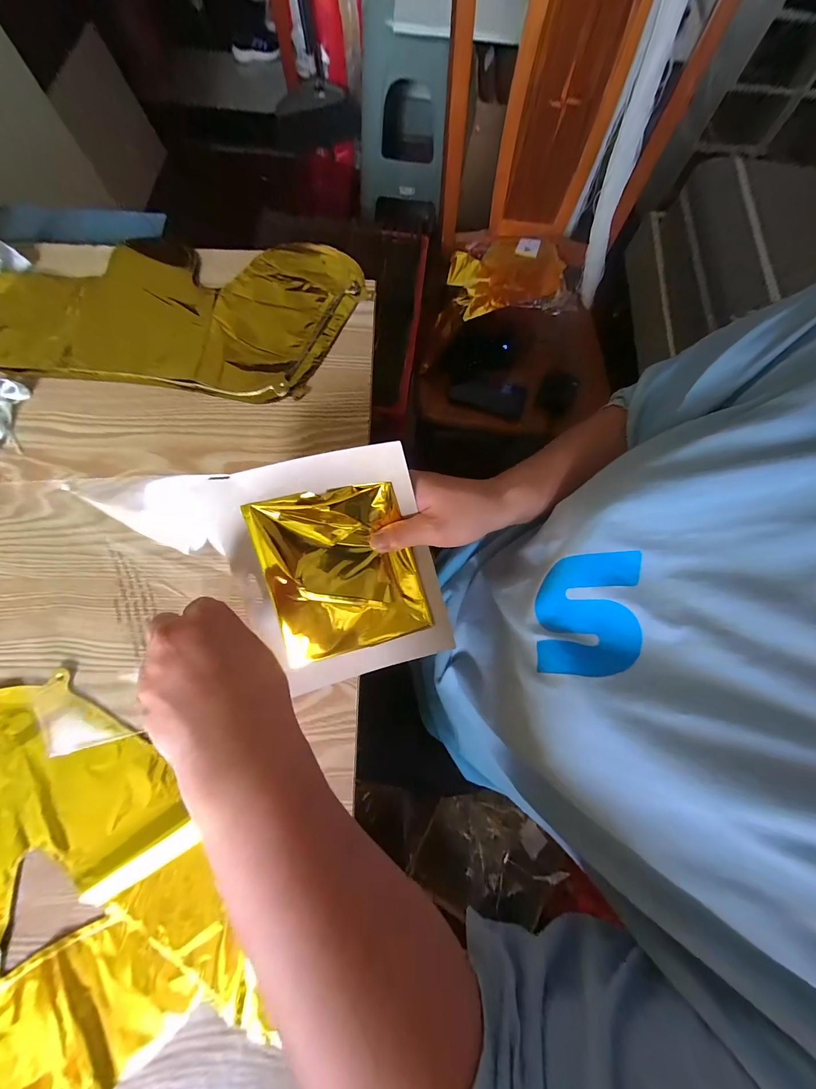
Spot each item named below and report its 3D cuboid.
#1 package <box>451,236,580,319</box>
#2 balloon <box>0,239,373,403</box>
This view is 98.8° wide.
[{"bbox_3d":[0.222,-0.572,0.739,0.263,0.057,0.216,-12,77,-6],"label":"package"},{"bbox_3d":[-0.274,-0.271,0.391,0.419,0.010,0.208,7,76,0],"label":"balloon"}]

